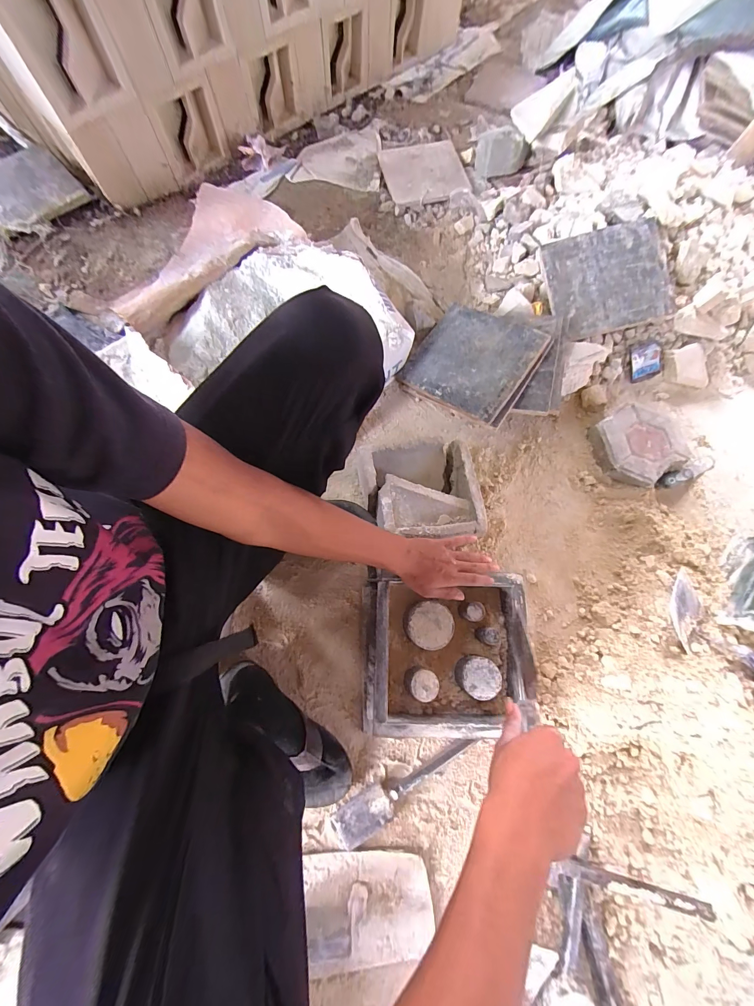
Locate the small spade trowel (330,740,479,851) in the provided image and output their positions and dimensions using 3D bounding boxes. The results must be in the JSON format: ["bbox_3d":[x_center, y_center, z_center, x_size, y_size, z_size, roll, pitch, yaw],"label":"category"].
[{"bbox_3d":[0.048,0.470,0.572,0.259,0.024,0.057,-29,75,-11],"label":"small spade trowel"}]

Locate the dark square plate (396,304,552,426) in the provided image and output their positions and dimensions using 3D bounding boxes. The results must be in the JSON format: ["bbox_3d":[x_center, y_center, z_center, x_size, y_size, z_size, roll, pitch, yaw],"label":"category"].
[{"bbox_3d":[0.217,-0.336,0.801,0.261,0.019,0.243,35,88,21],"label":"dark square plate"}]

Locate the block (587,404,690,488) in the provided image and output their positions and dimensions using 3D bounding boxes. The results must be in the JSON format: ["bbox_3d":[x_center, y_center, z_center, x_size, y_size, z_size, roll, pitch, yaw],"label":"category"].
[{"bbox_3d":[0.589,-0.130,0.787,0.198,0.060,0.178,-35,80,-11],"label":"block"}]

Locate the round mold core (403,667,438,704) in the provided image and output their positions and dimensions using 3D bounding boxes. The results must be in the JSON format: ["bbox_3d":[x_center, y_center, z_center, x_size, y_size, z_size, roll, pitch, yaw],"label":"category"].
[{"bbox_3d":[0.070,0.285,0.542,0.046,0.049,0.043,1,75,-3],"label":"round mold core"}]

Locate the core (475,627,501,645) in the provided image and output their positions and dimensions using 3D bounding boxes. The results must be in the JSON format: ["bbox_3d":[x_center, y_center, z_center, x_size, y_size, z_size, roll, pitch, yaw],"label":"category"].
[{"bbox_3d":[0.183,0.219,0.565,0.028,0.036,0.027,1,75,-3],"label":"core"}]

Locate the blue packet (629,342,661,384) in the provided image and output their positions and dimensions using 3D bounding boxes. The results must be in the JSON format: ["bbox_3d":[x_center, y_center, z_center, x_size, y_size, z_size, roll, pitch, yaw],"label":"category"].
[{"bbox_3d":[0.675,-0.351,0.862,0.067,0.009,0.082,-9,114,18],"label":"blue packet"}]

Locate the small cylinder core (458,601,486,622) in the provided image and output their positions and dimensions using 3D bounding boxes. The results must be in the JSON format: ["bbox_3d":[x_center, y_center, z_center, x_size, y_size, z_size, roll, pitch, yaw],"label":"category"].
[{"bbox_3d":[0.160,0.183,0.578,0.033,0.042,0.031,1,75,-3],"label":"small cylinder core"}]

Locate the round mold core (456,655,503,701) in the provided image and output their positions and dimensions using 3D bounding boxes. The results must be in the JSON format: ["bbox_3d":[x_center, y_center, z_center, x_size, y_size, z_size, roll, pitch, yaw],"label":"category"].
[{"bbox_3d":[0.162,0.279,0.552,0.061,0.047,0.060,1,75,-3],"label":"round mold core"}]

